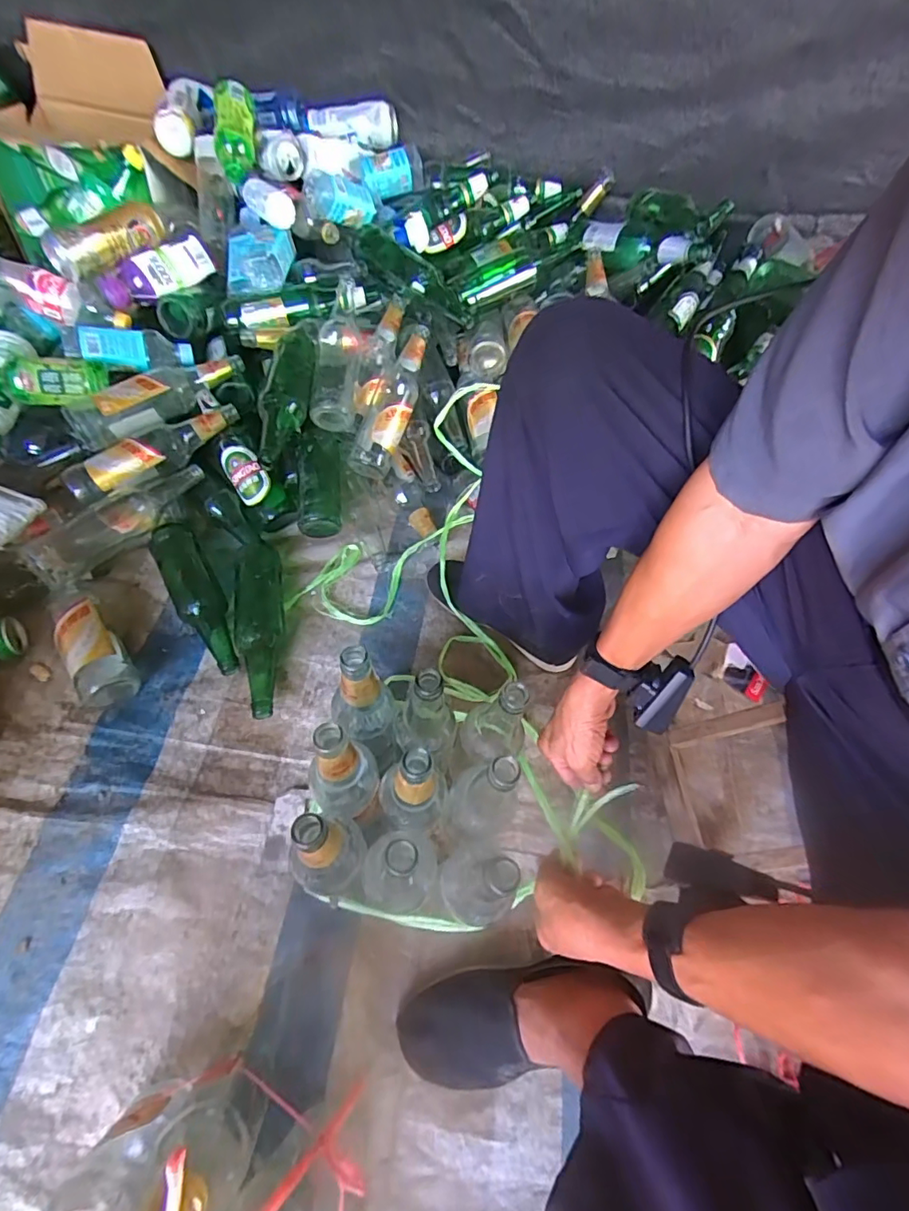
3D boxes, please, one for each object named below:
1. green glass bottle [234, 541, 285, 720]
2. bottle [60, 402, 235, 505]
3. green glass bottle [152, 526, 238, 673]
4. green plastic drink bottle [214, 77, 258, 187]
[{"bbox_3d":[-0.276,0.021,0.726,0.063,0.064,0.283,-9,60,-8],"label":"green glass bottle"},{"bbox_3d":[-0.455,-0.234,0.791,0.265,0.058,0.071,-26,65,-19],"label":"bottle"},{"bbox_3d":[-0.371,-0.011,0.746,0.064,0.053,0.261,-29,65,-18],"label":"green glass bottle"},{"bbox_3d":[-0.364,-0.784,0.856,0.066,0.139,0.079,15,30,6],"label":"green plastic drink bottle"}]

